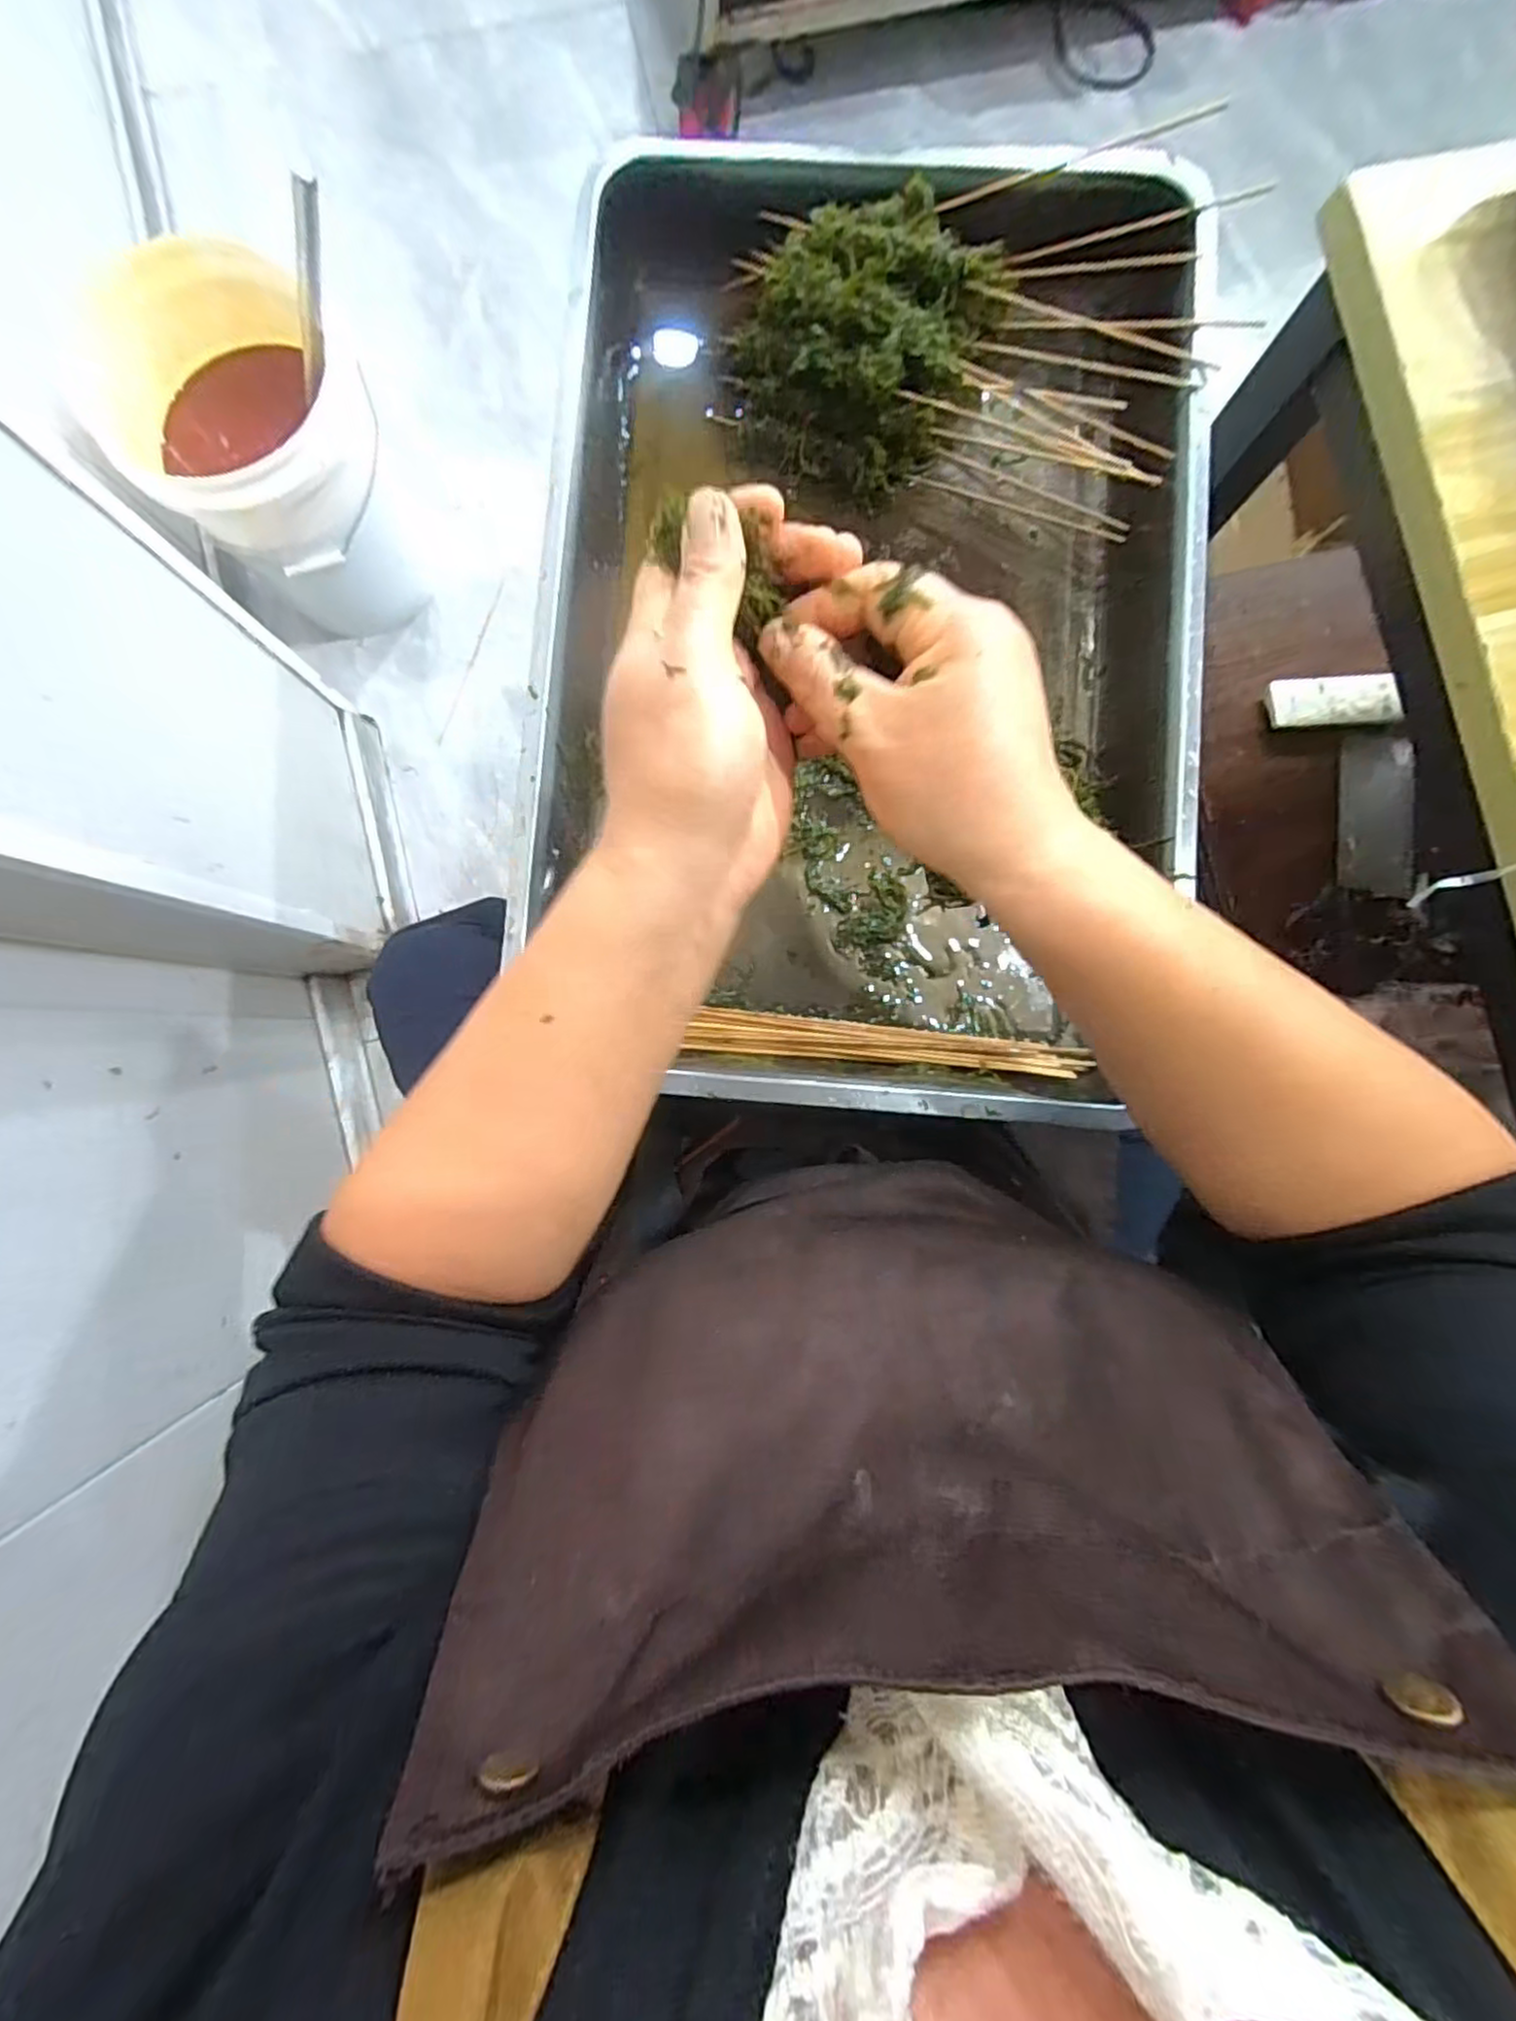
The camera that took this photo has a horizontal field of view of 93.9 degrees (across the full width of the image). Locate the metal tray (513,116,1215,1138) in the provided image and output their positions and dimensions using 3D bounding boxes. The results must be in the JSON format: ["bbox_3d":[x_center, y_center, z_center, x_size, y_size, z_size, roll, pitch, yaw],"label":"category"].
[{"bbox_3d":[0.065,-0.222,0.448,0.380,0.085,0.556,3,87,-2],"label":"metal tray"}]

